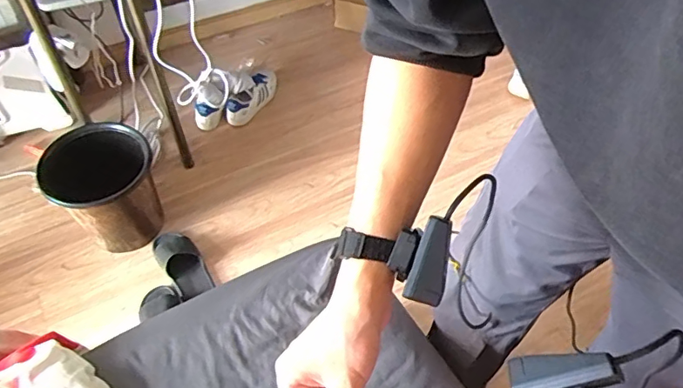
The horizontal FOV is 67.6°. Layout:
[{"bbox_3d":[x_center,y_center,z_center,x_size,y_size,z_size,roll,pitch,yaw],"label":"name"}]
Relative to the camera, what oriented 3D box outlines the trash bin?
[{"bbox_3d":[-0.616,-0.006,1.392,0.250,0.292,0.255,1,53,-1],"label":"trash bin"}]

